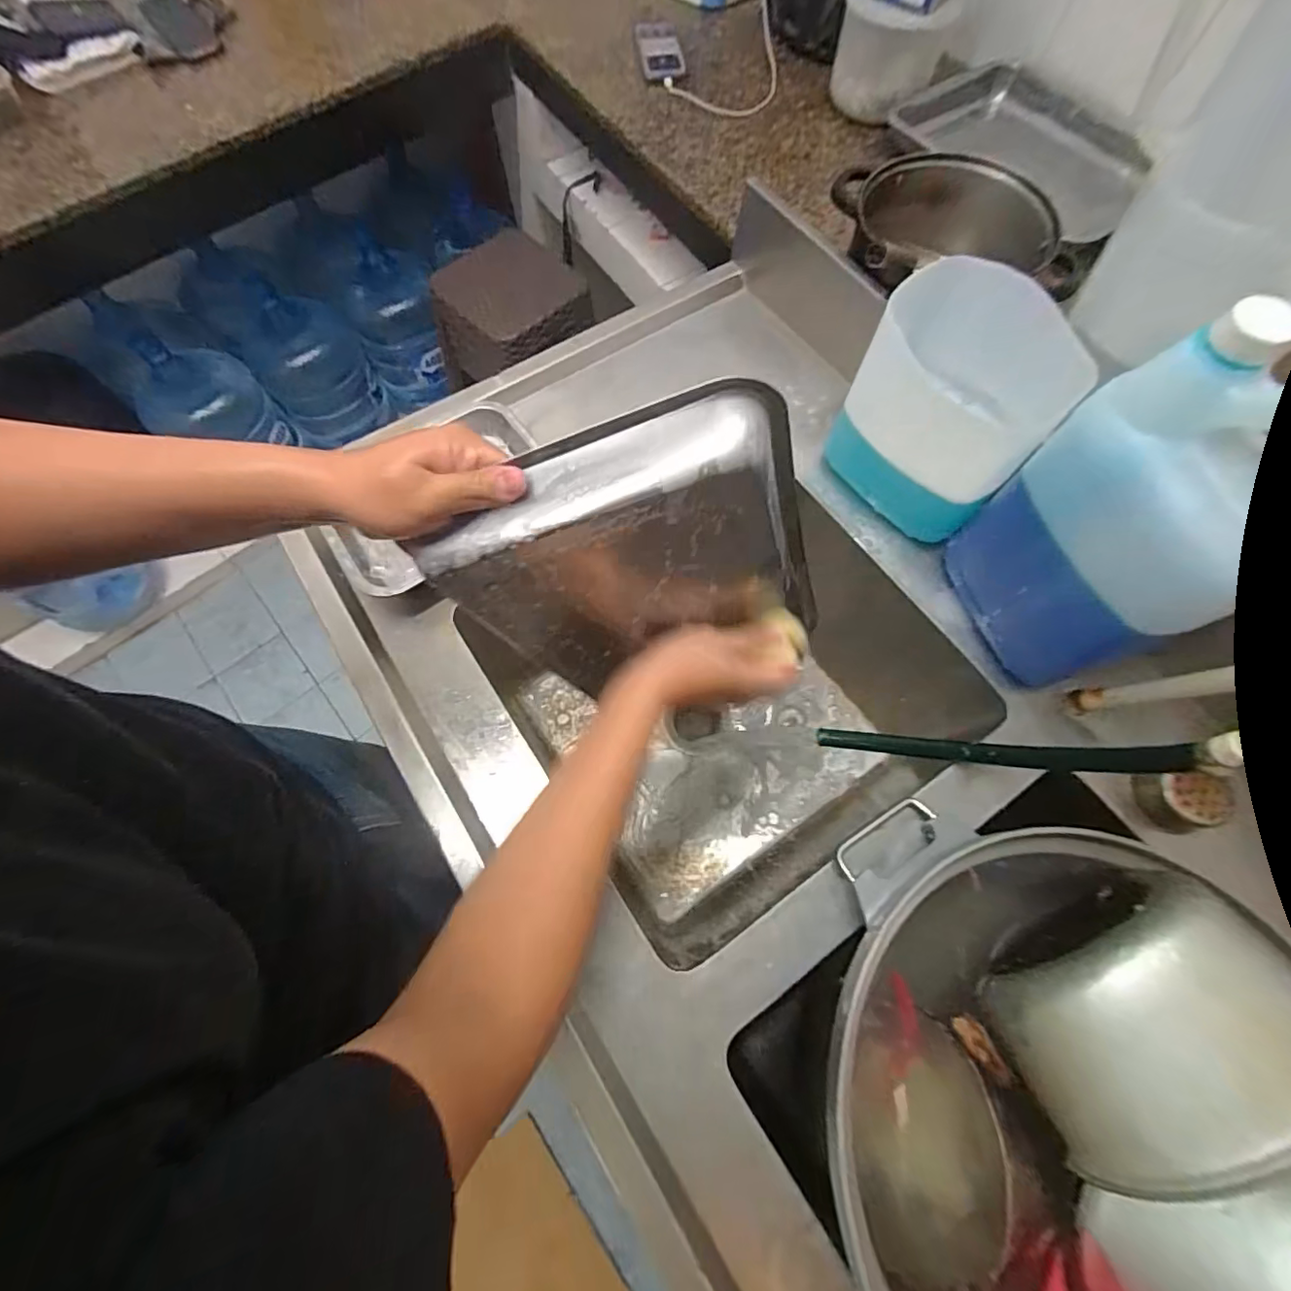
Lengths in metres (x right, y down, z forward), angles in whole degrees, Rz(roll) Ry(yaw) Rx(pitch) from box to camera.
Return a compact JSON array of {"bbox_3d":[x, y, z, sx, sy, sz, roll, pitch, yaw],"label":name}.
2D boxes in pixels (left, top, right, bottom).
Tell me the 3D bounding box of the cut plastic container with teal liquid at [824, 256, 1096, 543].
[{"bbox_3d":[0.313,-0.244,0.576,0.117,0.221,0.185,-41,75,-14],"label":"cut plastic container with teal liquid"}]

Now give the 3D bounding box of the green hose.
[{"bbox_3d":[0.313,0.099,0.518,0.061,0.313,0.026,33,67,-29],"label":"green hose"}]

